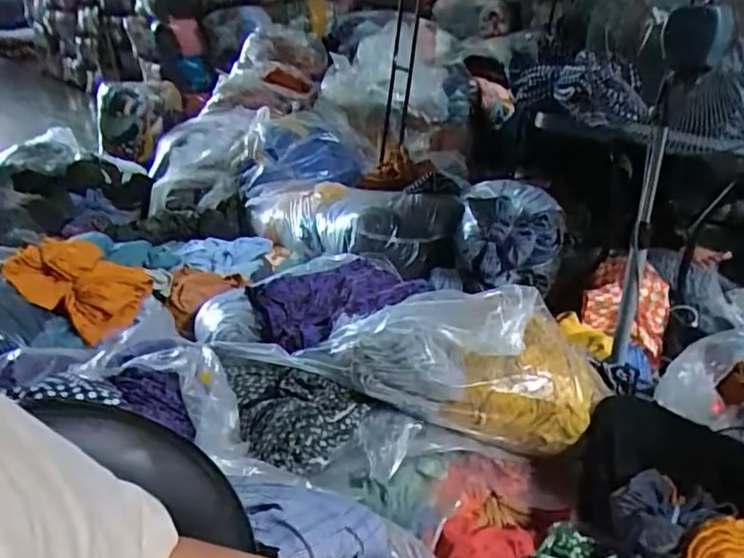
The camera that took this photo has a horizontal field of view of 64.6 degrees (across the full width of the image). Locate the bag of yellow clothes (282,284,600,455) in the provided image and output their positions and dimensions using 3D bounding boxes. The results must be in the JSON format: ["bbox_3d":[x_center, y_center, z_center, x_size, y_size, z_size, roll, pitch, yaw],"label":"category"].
[{"bbox_3d":[0.162,0.164,1.252,0.579,0.262,0.255,5,26,2],"label":"bag of yellow clothes"}]

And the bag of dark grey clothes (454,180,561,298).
[{"bbox_3d":[0.430,-0.171,1.862,0.299,0.253,0.337,7,26,6],"label":"bag of dark grey clothes"}]

